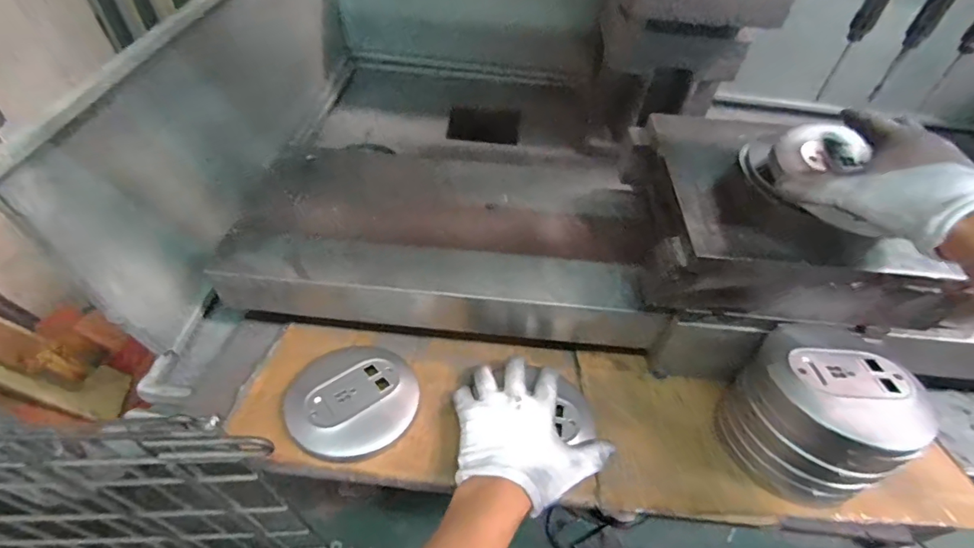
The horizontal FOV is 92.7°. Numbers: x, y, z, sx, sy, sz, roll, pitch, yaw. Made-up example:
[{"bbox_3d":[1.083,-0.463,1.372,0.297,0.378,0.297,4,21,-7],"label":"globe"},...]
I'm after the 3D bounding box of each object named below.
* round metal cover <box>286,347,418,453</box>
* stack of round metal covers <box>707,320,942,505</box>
[{"bbox_3d":[-0.140,0.122,0.484,0.126,0.020,0.128,1,48,-2],"label":"round metal cover"},{"bbox_3d":[0.311,0.131,0.449,0.131,0.126,0.128,-36,59,-29],"label":"stack of round metal covers"}]

